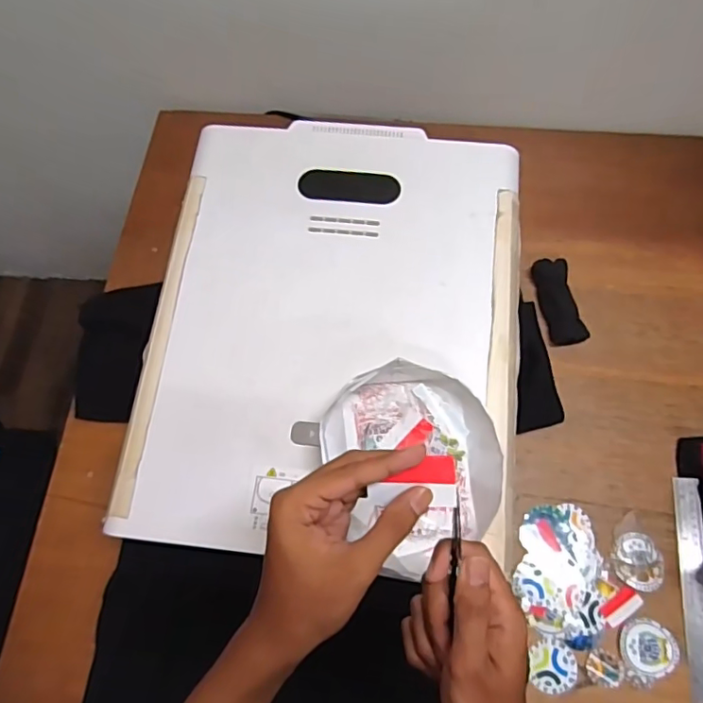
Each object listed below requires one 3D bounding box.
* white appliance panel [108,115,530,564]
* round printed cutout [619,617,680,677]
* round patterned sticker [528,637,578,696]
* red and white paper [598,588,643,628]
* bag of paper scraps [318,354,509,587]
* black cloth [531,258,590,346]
[{"bbox_3d":[-0.019,-0.041,0.605,0.398,0.032,0.499,6,70,2],"label":"white appliance panel"},{"bbox_3d":[0.341,0.339,0.624,0.062,0.008,0.057,0,70,0],"label":"round printed cutout"},{"bbox_3d":[0.234,0.363,0.625,0.052,0.006,0.057,0,70,0],"label":"round patterned sticker"},{"bbox_3d":[0.318,0.300,0.638,0.049,0.007,0.023,-35,74,-12],"label":"red and white paper"},{"bbox_3d":[0.065,0.101,0.524,0.163,0.042,0.183,-20,71,-7],"label":"bag of paper scraps"},{"bbox_3d":[0.292,-0.071,0.764,0.049,0.015,0.125,-10,71,-3],"label":"black cloth"}]

